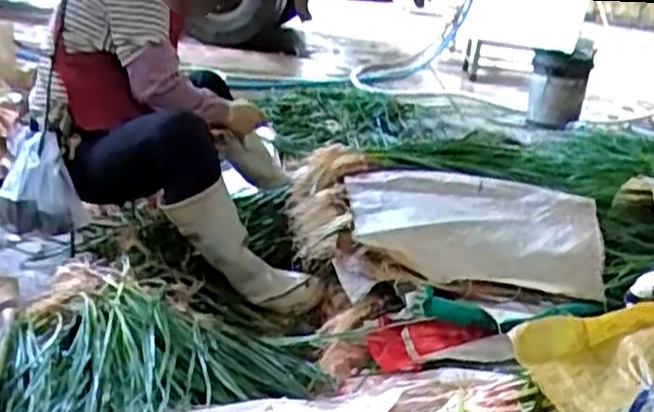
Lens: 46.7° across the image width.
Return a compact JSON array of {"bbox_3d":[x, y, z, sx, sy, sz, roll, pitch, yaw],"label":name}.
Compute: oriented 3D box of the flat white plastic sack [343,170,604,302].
[{"bbox_3d":[0.314,0.044,1.617,0.535,0.116,0.388,5,18,-4],"label":"flat white plastic sack"}]

